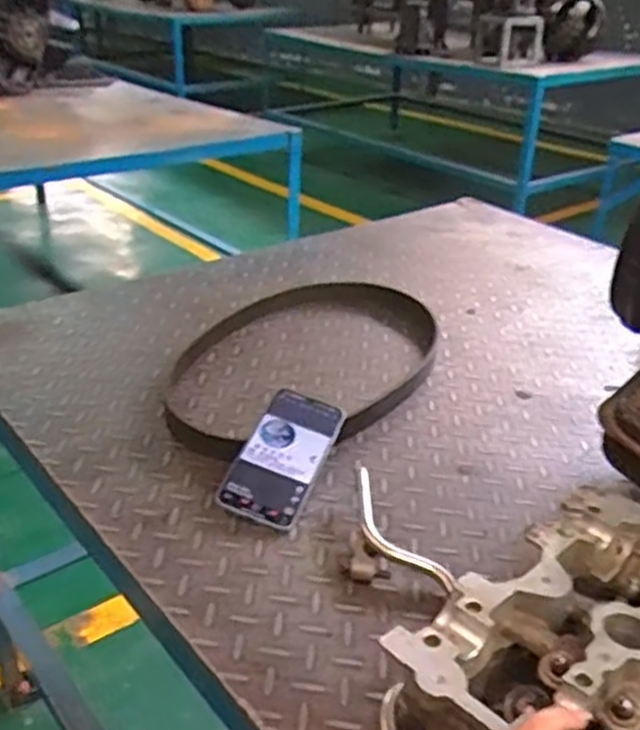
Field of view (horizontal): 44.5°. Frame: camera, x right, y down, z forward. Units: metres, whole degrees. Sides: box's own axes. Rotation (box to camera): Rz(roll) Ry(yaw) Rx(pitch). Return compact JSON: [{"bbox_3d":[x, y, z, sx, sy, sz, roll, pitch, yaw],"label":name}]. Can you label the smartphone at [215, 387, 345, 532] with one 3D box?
[{"bbox_3d":[-0.035,0.089,0.779,0.075,0.010,0.161,28,51,3],"label":"smartphone"}]

